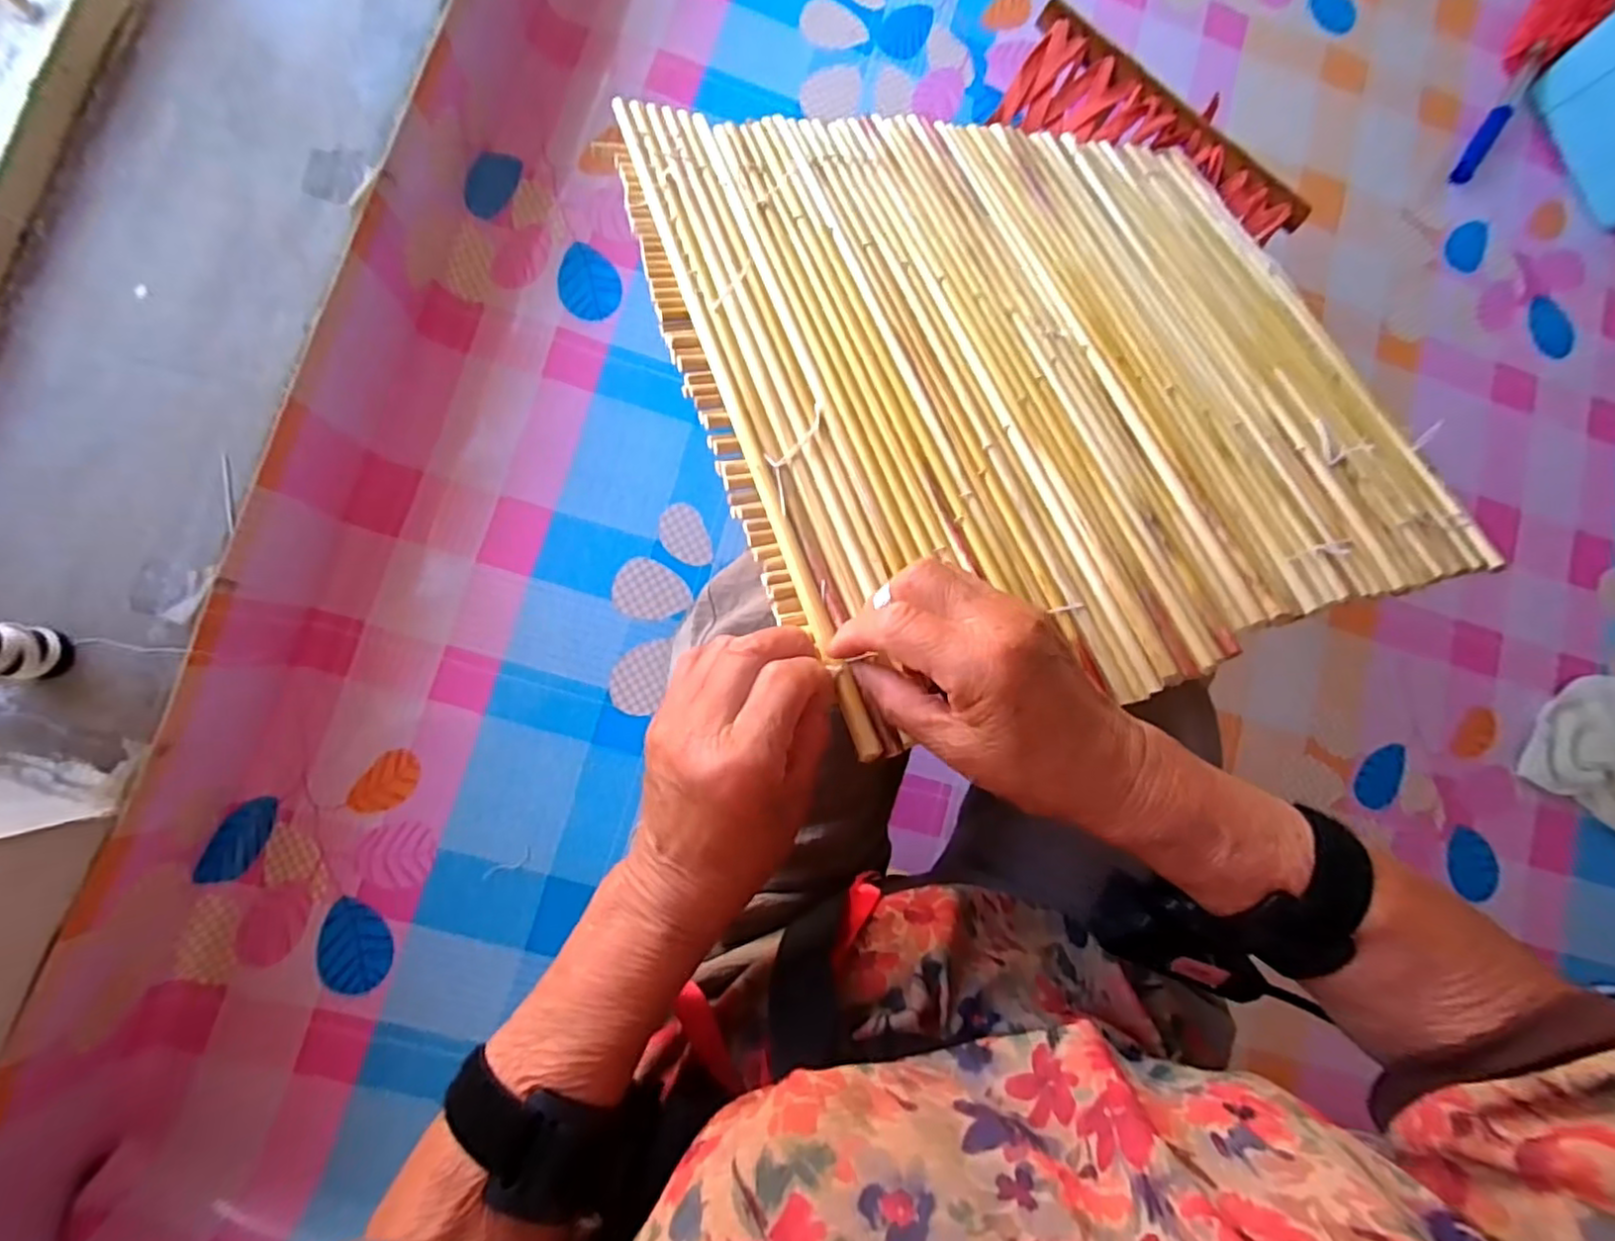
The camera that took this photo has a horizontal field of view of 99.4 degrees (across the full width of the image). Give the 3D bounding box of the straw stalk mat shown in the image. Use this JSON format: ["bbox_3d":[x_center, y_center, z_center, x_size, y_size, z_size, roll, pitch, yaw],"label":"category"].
[{"bbox_3d":[0.158,-0.172,0.431,0.464,0.013,0.415,-15,71,-19],"label":"straw stalk mat"}]

